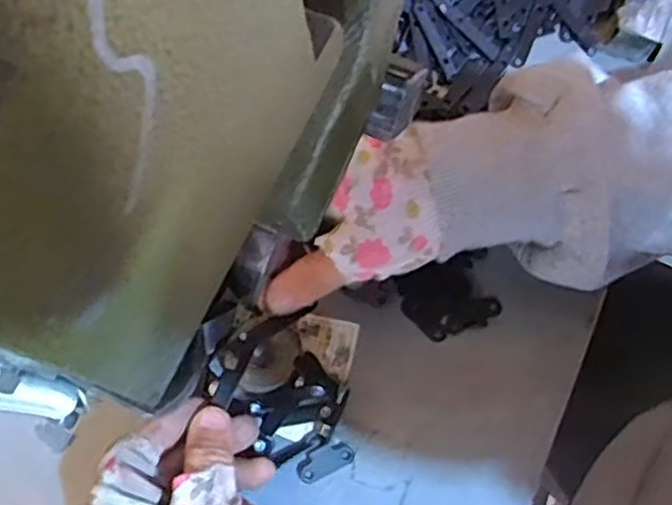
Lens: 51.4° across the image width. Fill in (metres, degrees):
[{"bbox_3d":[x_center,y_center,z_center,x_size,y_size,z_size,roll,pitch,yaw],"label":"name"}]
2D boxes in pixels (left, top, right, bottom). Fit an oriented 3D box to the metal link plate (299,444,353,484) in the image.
[{"bbox_3d":[-0.005,0.107,0.356,0.029,0.004,0.012,-25,71,-5],"label":"metal link plate"}]

